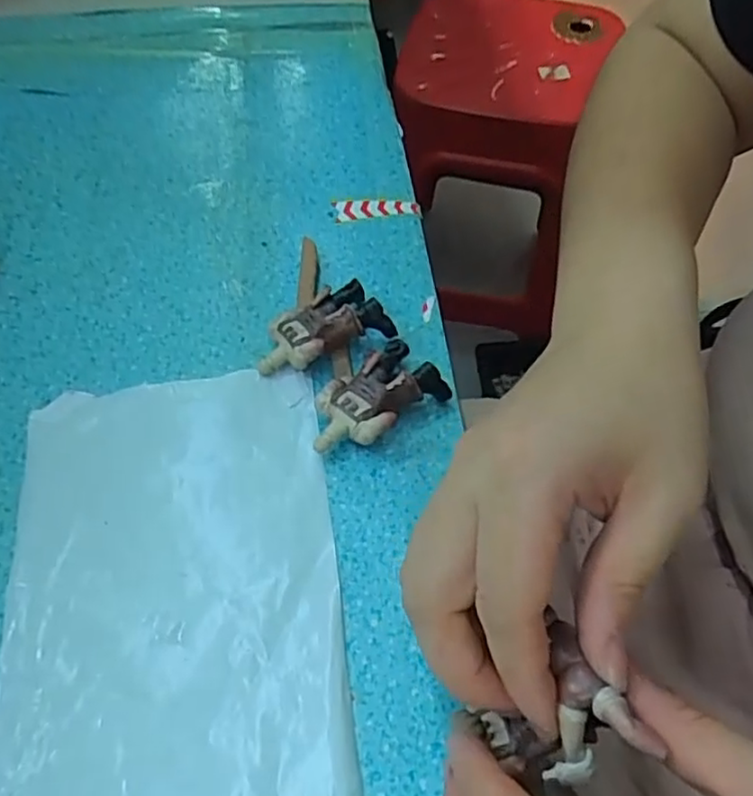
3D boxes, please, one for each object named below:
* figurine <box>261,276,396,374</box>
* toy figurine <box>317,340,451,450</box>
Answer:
[{"bbox_3d":[-0.025,-0.030,0.297,0.058,0.023,0.031,-21,61,-17],"label":"figurine"},{"bbox_3d":[-0.002,0.001,0.282,0.059,0.020,0.034,-32,64,-22],"label":"toy figurine"}]

